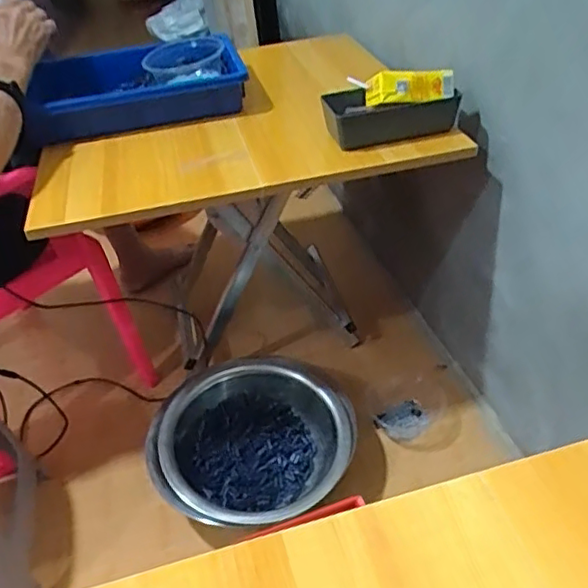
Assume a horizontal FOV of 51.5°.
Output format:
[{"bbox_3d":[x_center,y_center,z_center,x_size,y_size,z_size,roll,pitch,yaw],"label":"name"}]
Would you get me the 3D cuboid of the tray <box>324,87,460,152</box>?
[{"bbox_3d":[0.133,-0.254,0.869,0.177,0.057,0.098,-13,38,-8],"label":"tray"}]

